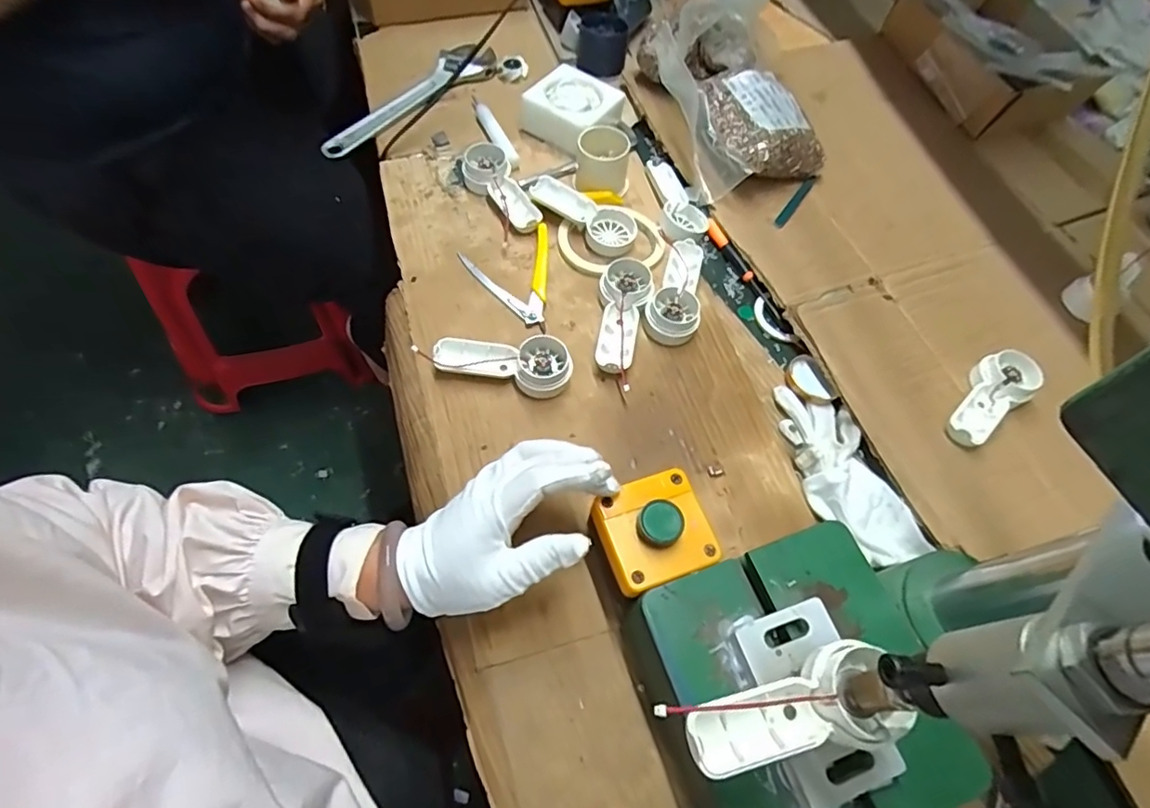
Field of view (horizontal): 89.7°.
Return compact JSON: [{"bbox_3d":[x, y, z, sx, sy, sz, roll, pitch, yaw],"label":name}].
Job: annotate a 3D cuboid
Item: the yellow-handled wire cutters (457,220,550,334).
[{"bbox_3d":[-0.065,-0.121,0.529,0.079,0.013,0.113,2,61,-3],"label":"yellow-handled wire cutters"}]

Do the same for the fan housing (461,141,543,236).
[{"bbox_3d":[-0.074,-0.213,0.567,0.042,0.027,0.107,-25,65,-17],"label":"fan housing"}]

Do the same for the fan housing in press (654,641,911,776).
[{"bbox_3d":[0.104,0.149,0.282,0.105,0.019,0.043,-6,62,-12],"label":"fan housing in press"}]

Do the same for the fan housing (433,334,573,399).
[{"bbox_3d":[-0.059,-0.033,0.477,0.109,0.026,0.044,2,61,-3],"label":"fan housing"}]

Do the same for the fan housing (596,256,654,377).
[{"bbox_3d":[0.043,-0.076,0.505,0.045,0.025,0.109,4,60,-2],"label":"fan housing"}]

